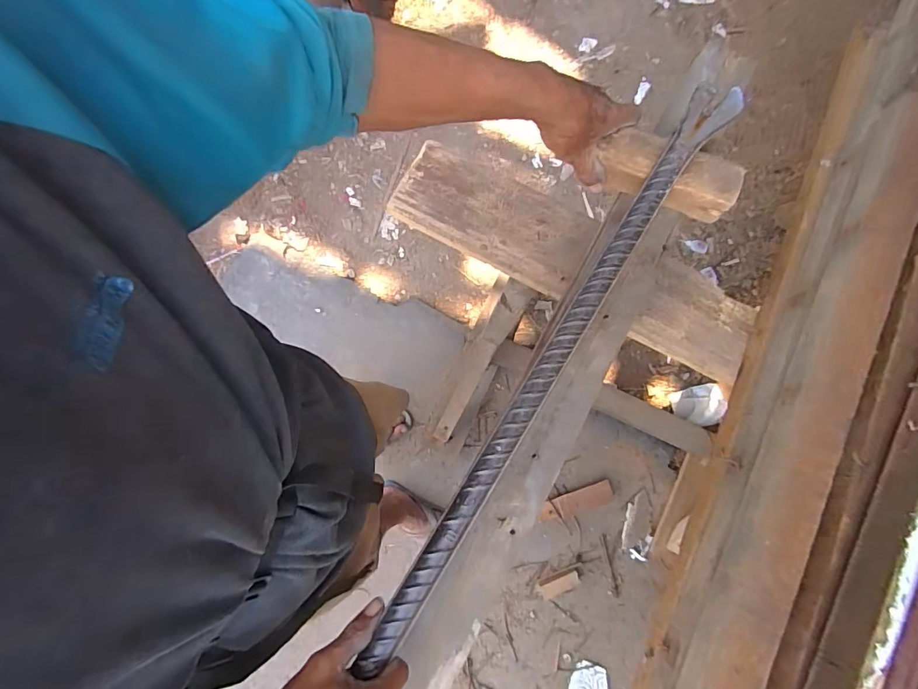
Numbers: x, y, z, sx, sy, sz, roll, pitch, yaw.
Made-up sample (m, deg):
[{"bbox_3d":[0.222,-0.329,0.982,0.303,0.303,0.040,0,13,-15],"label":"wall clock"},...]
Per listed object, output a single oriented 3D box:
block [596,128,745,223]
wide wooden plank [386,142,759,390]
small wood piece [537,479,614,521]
[{"bbox_3d":[0.231,-0.193,0.517,0.149,0.039,0.062,20,80,1],"label":"block"},{"bbox_3d":[0.160,-0.122,0.650,0.523,0.027,0.132,28,81,5],"label":"wide wooden plank"},{"bbox_3d":[0.319,0.431,1.266,0.209,0.027,0.060,-17,80,-3],"label":"small wood piece"}]

